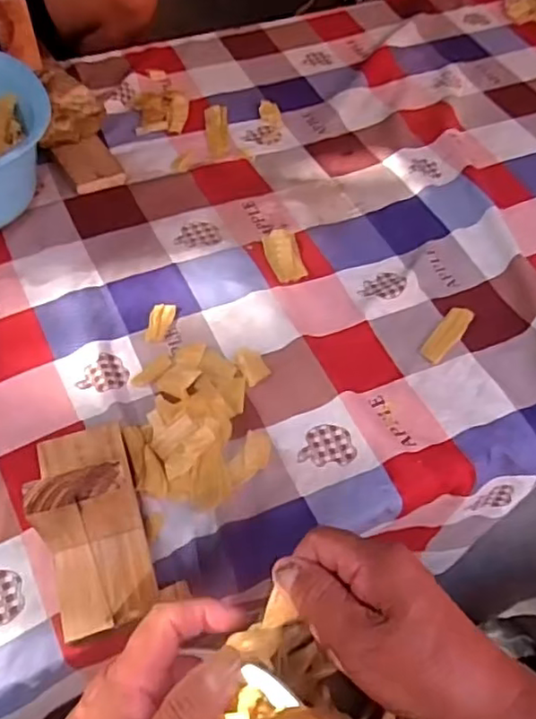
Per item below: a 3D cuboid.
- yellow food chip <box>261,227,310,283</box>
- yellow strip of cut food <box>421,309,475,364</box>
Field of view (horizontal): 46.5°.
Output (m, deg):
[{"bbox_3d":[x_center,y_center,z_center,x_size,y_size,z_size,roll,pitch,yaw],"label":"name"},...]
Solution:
[{"bbox_3d":[0.018,-0.119,0.691,0.037,0.004,0.080,-10,55,-10],"label":"yellow food chip"},{"bbox_3d":[0.181,-0.026,0.631,0.026,0.007,0.078,34,59,21],"label":"yellow strip of cut food"}]

